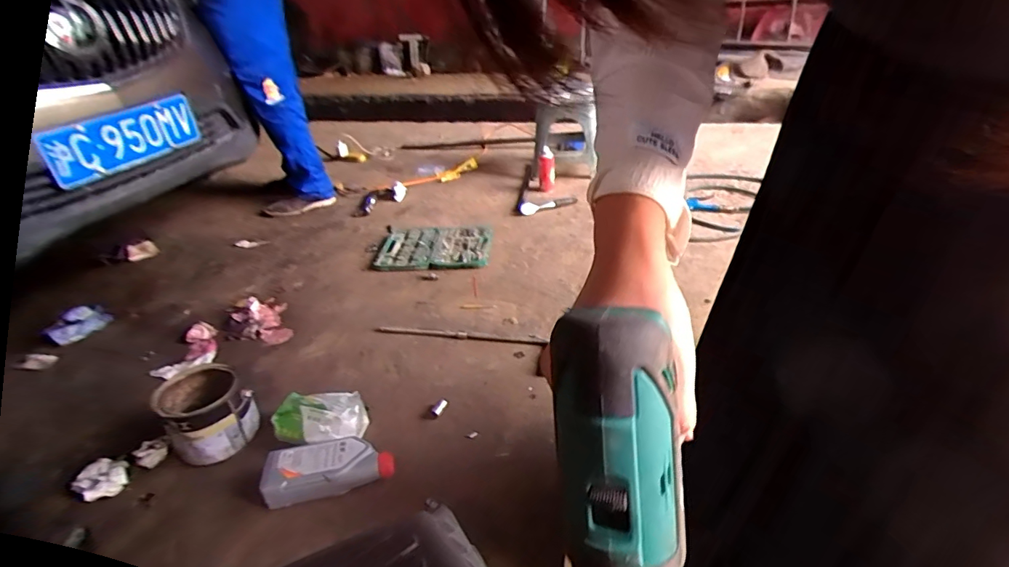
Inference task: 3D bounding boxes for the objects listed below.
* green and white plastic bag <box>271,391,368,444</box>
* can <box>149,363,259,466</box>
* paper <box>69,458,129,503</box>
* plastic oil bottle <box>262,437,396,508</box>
[{"bbox_3d":[-0.395,0.287,1.029,0.185,0.098,0.117,3,34,12],"label":"green and white plastic bag"},{"bbox_3d":[-0.638,0.287,1.045,0.164,0.161,0.165,23,42,36],"label":"can"},{"bbox_3d":[-0.820,0.398,0.985,0.075,0.046,0.083,11,39,21],"label":"paper"},{"bbox_3d":[-0.342,0.354,0.944,0.226,0.064,0.106,-12,34,-11],"label":"plastic oil bottle"}]

